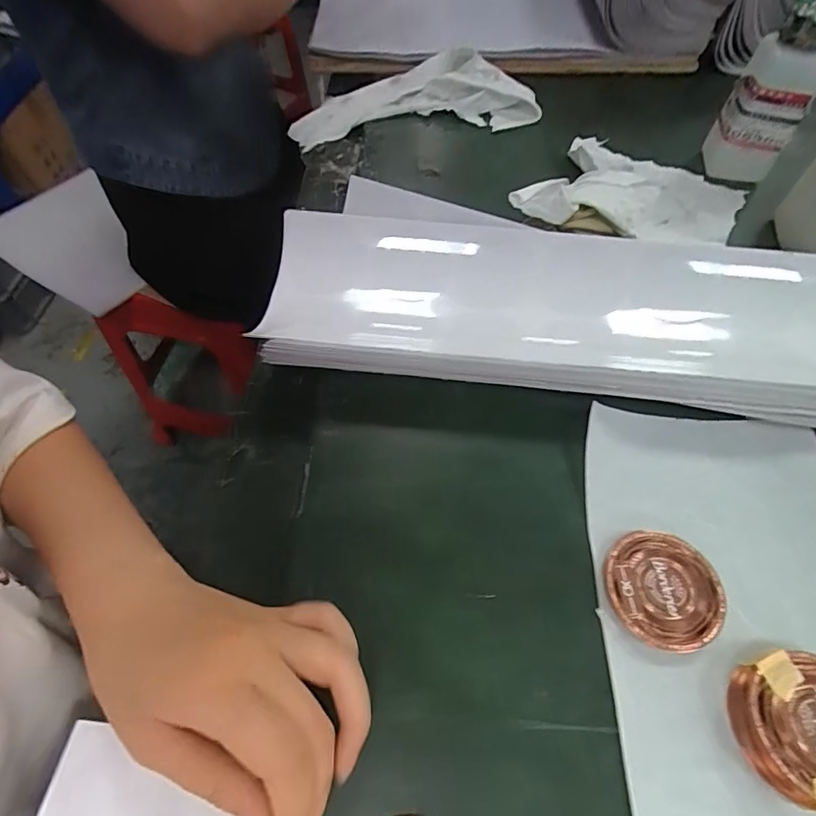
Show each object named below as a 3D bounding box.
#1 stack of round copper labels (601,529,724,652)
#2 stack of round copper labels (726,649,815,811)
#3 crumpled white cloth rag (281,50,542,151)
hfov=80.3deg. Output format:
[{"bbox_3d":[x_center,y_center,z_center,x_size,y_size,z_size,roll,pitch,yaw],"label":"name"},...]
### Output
[{"bbox_3d":[0.138,0.098,0.261,0.059,0.010,0.057,15,59,11],"label":"stack of round copper labels"},{"bbox_3d":[0.187,0.149,0.225,0.058,0.021,0.059,0,58,1],"label":"stack of round copper labels"},{"bbox_3d":[0.002,-0.355,0.545,0.268,0.039,0.132,-6,58,-3],"label":"crumpled white cloth rag"}]

